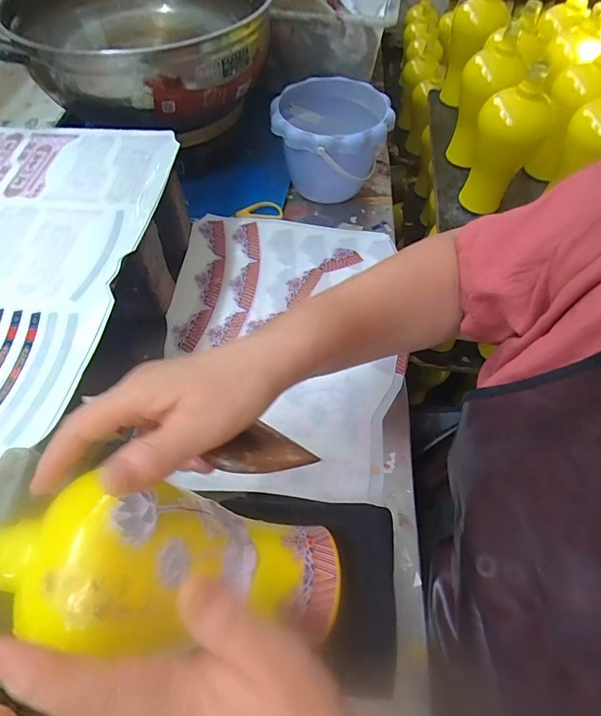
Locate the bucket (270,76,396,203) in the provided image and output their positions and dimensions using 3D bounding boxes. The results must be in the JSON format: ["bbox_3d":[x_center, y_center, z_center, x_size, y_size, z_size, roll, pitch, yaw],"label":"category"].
[{"bbox_3d":[0.041,-0.300,0.594,0.149,0.119,0.157,2,57,-3],"label":"bucket"}]

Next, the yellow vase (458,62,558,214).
[{"bbox_3d":[0.325,-0.337,0.672,0.104,0.214,0.098,24,59,11],"label":"yellow vase"}]

